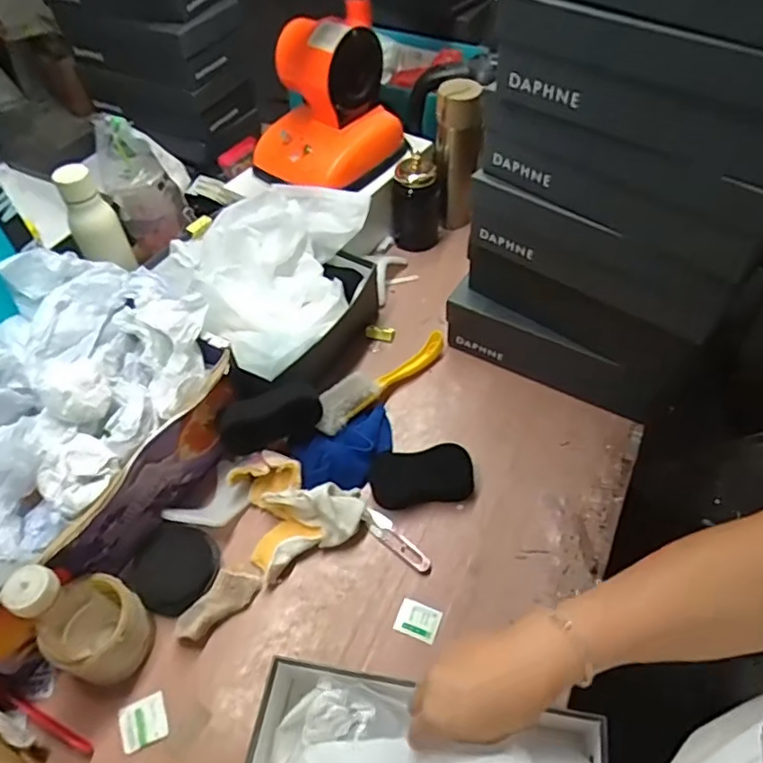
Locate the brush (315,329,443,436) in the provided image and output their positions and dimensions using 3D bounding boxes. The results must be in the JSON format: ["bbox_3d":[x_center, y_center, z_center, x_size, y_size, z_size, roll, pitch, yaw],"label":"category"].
[{"bbox_3d":[0.001,-0.006,0.822,0.047,0.047,0.231,37,62,27],"label":"brush"}]

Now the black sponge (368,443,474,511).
[{"bbox_3d":[0.049,0.117,0.740,0.124,0.034,0.062,-6,52,-2],"label":"black sponge"}]

